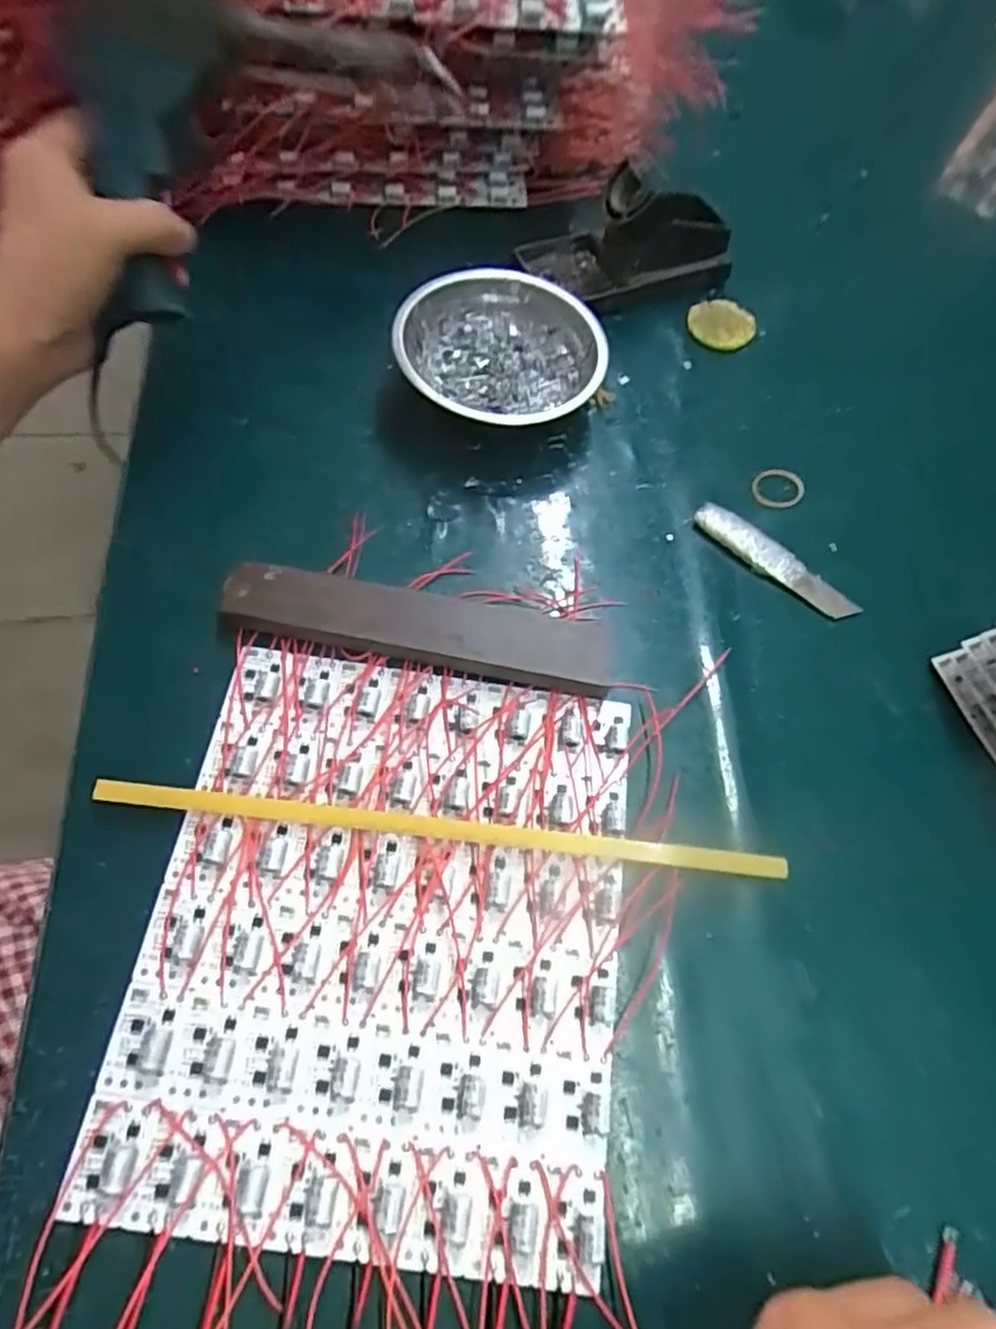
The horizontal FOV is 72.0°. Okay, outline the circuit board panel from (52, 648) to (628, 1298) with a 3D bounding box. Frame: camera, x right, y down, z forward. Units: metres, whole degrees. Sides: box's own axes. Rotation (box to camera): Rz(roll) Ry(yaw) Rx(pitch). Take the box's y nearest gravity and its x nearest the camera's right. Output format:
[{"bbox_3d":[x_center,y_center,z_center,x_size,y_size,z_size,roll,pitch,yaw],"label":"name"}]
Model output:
[{"bbox_3d":[-0.048,0.112,0.301,0.198,0.015,0.238,7,66,1],"label":"circuit board panel"}]

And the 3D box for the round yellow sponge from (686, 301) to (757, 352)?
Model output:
[{"bbox_3d":[0.160,-0.242,0.489,0.047,0.006,0.040,11,77,-6],"label":"round yellow sponge"}]

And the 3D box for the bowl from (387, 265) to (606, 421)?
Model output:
[{"bbox_3d":[0.003,-0.190,0.433,0.123,0.057,0.121,1,66,-2],"label":"bowl"}]

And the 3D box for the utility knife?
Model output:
[{"bbox_3d":[0.163,-0.061,0.401,0.104,0.010,0.023,39,70,14],"label":"utility knife"}]

